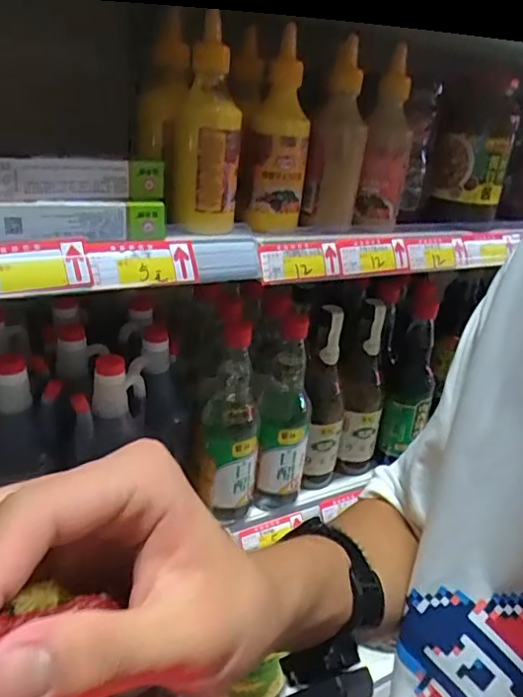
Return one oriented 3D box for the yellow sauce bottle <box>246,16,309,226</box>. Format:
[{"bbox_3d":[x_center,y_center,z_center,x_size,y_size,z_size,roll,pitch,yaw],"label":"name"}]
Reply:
[{"bbox_3d":[0.020,-0.198,0.521,0.049,0.166,0.045,7,24,1],"label":"yellow sauce bottle"}]

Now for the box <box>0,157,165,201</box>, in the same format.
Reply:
[{"bbox_3d":[-0.139,-0.134,0.438,0.150,0.031,0.024,-13,30,-36],"label":"box"}]

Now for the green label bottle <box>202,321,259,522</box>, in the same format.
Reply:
[{"bbox_3d":[-0.032,0.086,0.626,0.061,0.231,0.056,5,24,-4],"label":"green label bottle"}]

